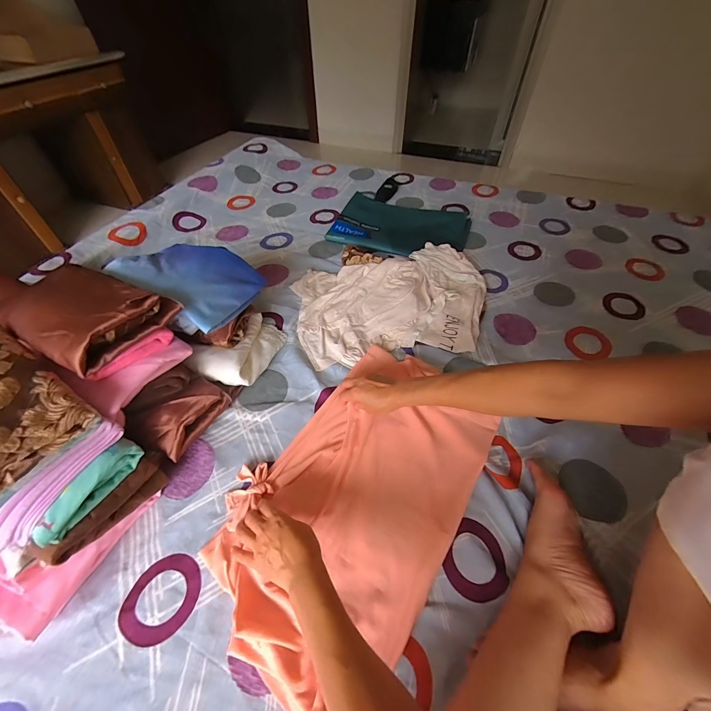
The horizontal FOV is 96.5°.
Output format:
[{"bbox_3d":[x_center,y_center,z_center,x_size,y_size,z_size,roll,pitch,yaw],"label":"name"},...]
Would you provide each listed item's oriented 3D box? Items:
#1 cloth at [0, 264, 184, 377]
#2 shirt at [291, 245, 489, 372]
[{"bbox_3d":[-0.390,-0.069,0.448,0.209,0.044,0.147,21,54,17],"label":"cloth"},{"bbox_3d":[0.091,-0.130,0.730,0.449,0.043,0.313,-10,52,-6],"label":"shirt"}]

